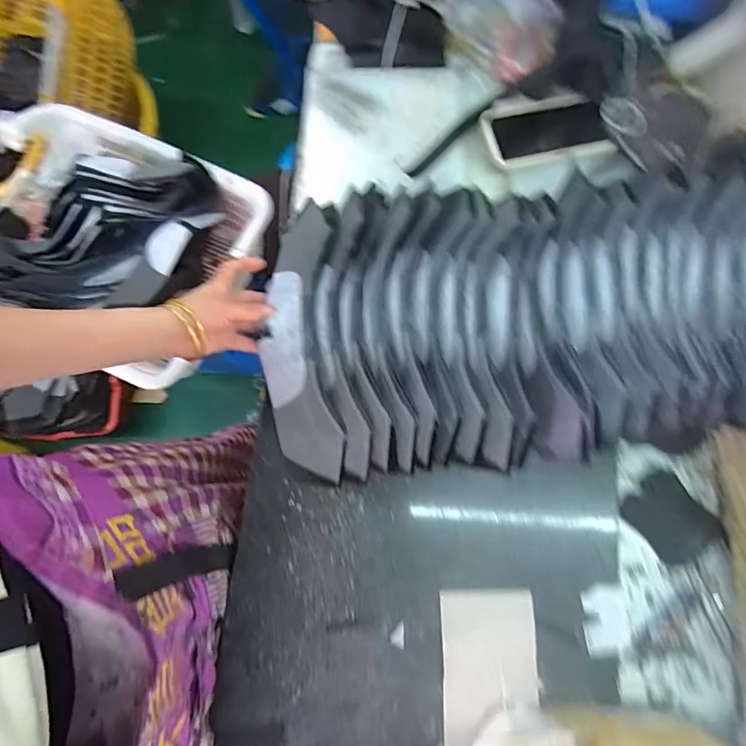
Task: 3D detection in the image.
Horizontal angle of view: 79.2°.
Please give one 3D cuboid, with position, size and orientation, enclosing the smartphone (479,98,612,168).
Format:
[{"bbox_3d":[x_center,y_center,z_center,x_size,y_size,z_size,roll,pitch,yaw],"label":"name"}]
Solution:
[{"bbox_3d":[0.212,-0.307,0.565,0.147,0.012,0.082,-11,77,-4],"label":"smartphone"}]

